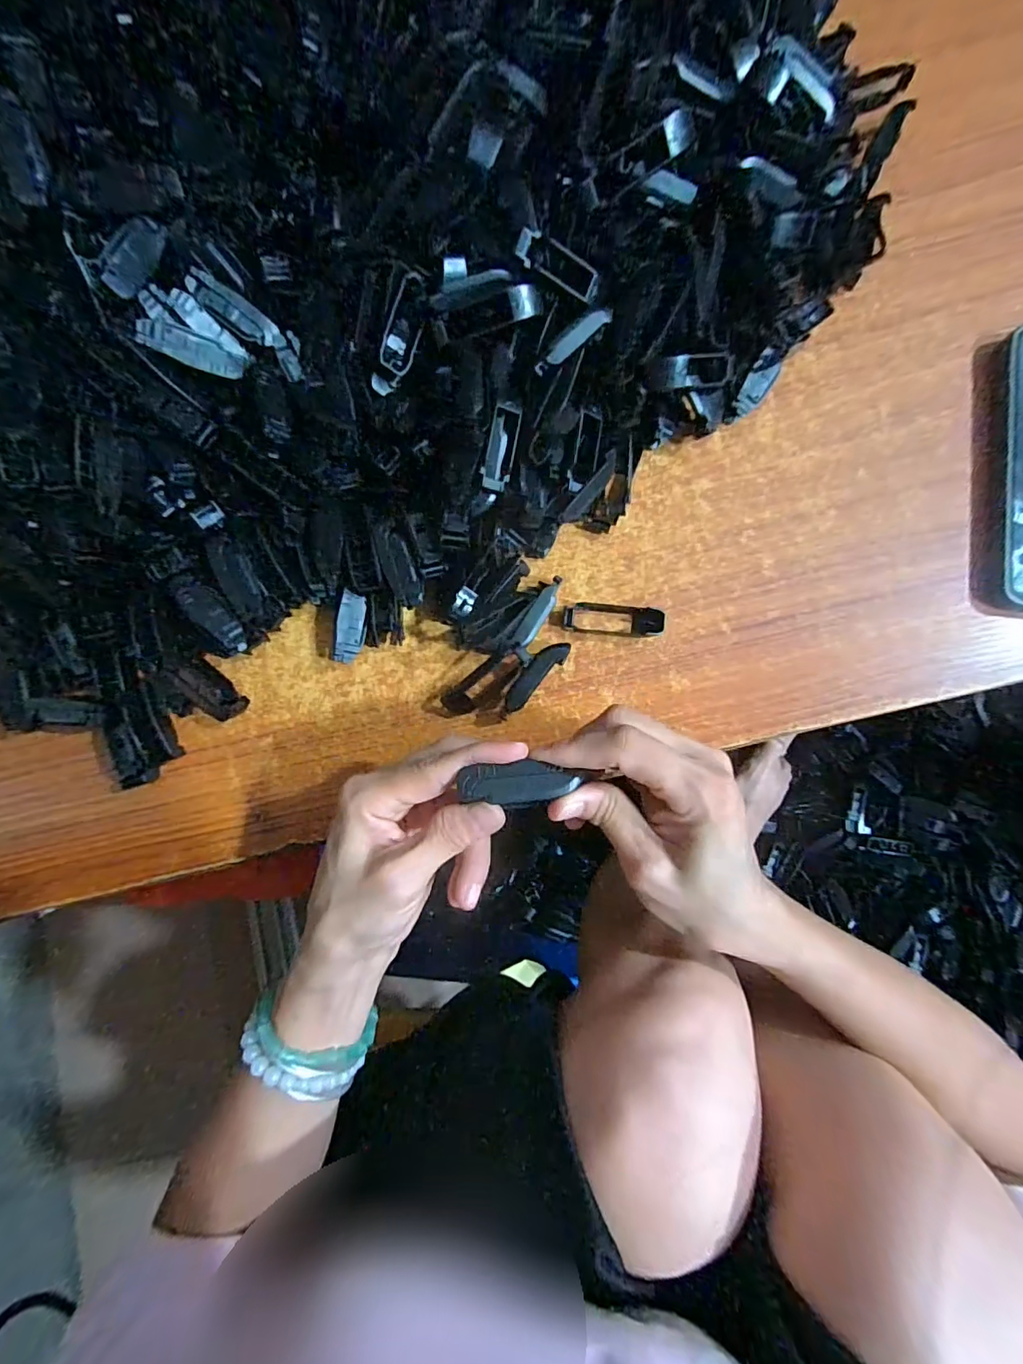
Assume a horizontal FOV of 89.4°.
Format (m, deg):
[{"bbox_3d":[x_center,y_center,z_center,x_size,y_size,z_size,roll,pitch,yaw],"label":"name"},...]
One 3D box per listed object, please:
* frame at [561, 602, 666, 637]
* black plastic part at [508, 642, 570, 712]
[{"bbox_3d":[0.059,-0.037,0.299,0.056,0.012,0.018,5,85,4],"label":"frame"},{"bbox_3d":[0.014,-0.004,0.300,0.050,0.005,0.013,-45,83,-1],"label":"black plastic part"}]

